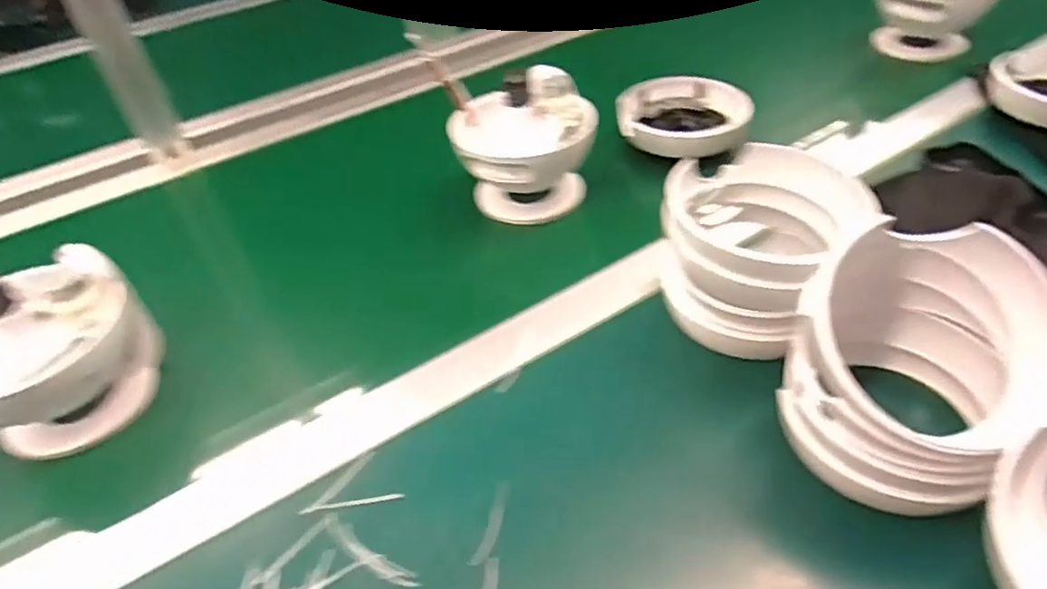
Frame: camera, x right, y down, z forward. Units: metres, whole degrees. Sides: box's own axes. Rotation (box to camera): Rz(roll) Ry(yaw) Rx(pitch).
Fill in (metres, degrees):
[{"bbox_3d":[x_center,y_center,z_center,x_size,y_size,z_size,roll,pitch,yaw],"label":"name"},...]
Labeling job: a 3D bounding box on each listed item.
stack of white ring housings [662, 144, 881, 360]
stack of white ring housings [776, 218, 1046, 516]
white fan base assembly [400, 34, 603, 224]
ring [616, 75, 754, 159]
[{"bbox_3d":[0.151,-0.028,0.427,0.116,0.102,0.114,-31,50,-21],"label":"stack of white ring housings"},{"bbox_3d":[0.211,0.043,0.331,0.115,0.101,0.102,-29,49,-20],"label":"stack of white ring housings"},{"bbox_3d":[-0.007,-0.132,0.570,0.135,0.130,0.131,-13,45,-5],"label":"white fan base assembly"},{"bbox_3d":[0.155,-0.171,0.617,0.124,0.036,0.093,13,49,19],"label":"ring"}]

